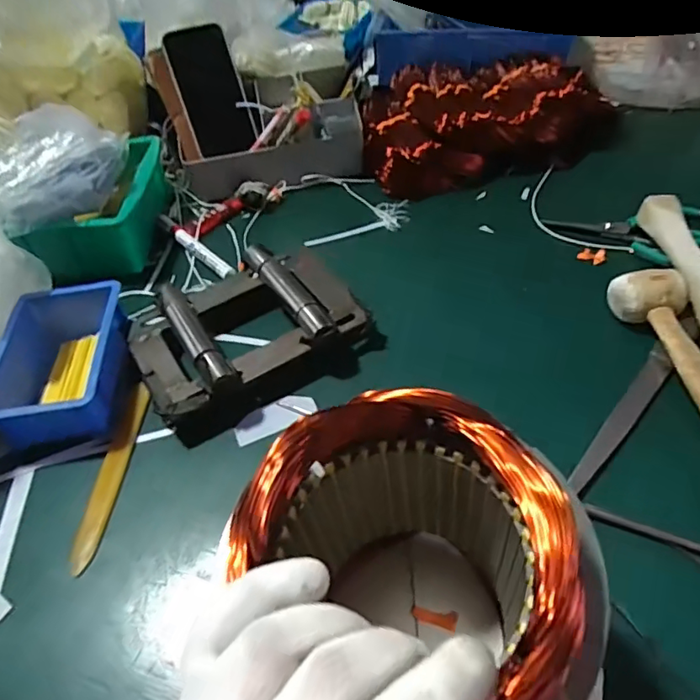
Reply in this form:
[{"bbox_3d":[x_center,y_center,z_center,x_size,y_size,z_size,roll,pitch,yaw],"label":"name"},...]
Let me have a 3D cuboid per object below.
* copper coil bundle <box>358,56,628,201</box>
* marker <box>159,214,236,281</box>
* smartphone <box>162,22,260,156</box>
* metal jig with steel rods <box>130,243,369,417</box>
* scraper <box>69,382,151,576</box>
[{"bbox_3d":[0.177,-0.301,0.707,0.334,0.083,0.193,-13,49,-6],"label":"copper coil bundle"},{"bbox_3d":[-0.170,-0.112,0.607,0.019,0.018,0.153,-36,55,-23],"label":"marker"},{"bbox_3d":[-0.161,-0.301,0.636,0.072,0.136,0.015,-18,19,-8],"label":"smartphone"},{"bbox_3d":[-0.096,-0.022,0.500,0.198,0.051,0.145,-27,52,-17],"label":"metal jig with steel rods"},{"bbox_3d":[-0.191,0.095,0.439,0.018,0.004,0.160,-1,49,5],"label":"scraper"}]

